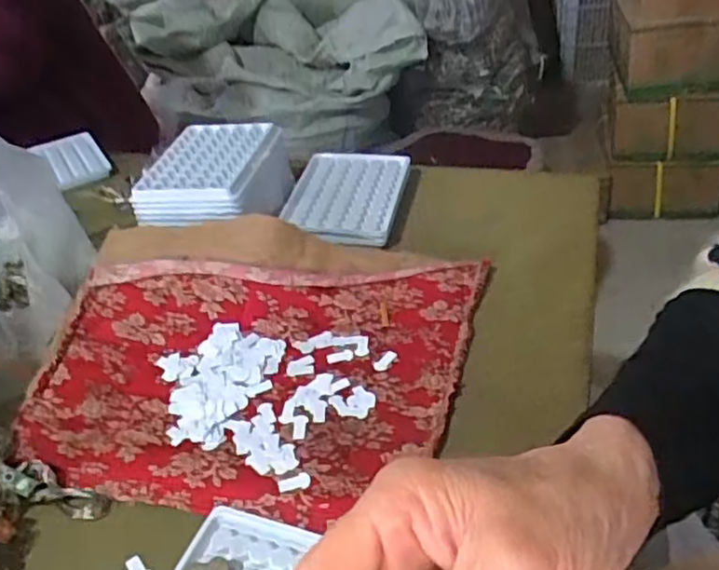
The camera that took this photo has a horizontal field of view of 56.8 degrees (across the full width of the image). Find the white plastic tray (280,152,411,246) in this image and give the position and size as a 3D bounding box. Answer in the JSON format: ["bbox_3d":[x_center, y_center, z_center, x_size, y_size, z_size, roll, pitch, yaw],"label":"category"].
[{"bbox_3d":[-0.013,-0.078,0.591,0.097,0.016,0.144,3,38,14],"label":"white plastic tray"}]

